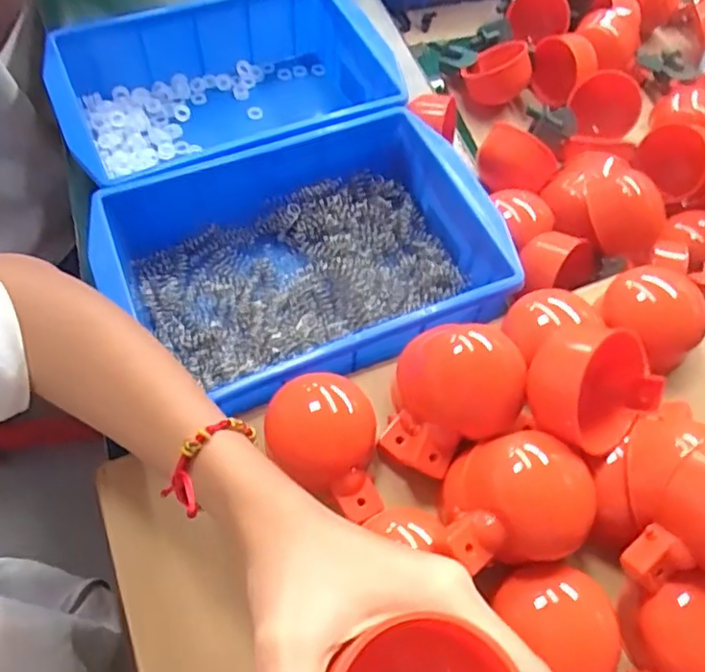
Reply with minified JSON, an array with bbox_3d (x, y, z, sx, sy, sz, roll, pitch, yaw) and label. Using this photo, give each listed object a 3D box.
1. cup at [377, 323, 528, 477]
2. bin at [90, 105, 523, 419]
[{"bbox_3d":[0.054,0.039,0.336,0.067,0.068,0.070,2,61,-3],"label":"cup"},{"bbox_3d":[-0.030,-0.054,0.424,0.247,0.070,0.190,-18,64,-14],"label":"bin"}]

